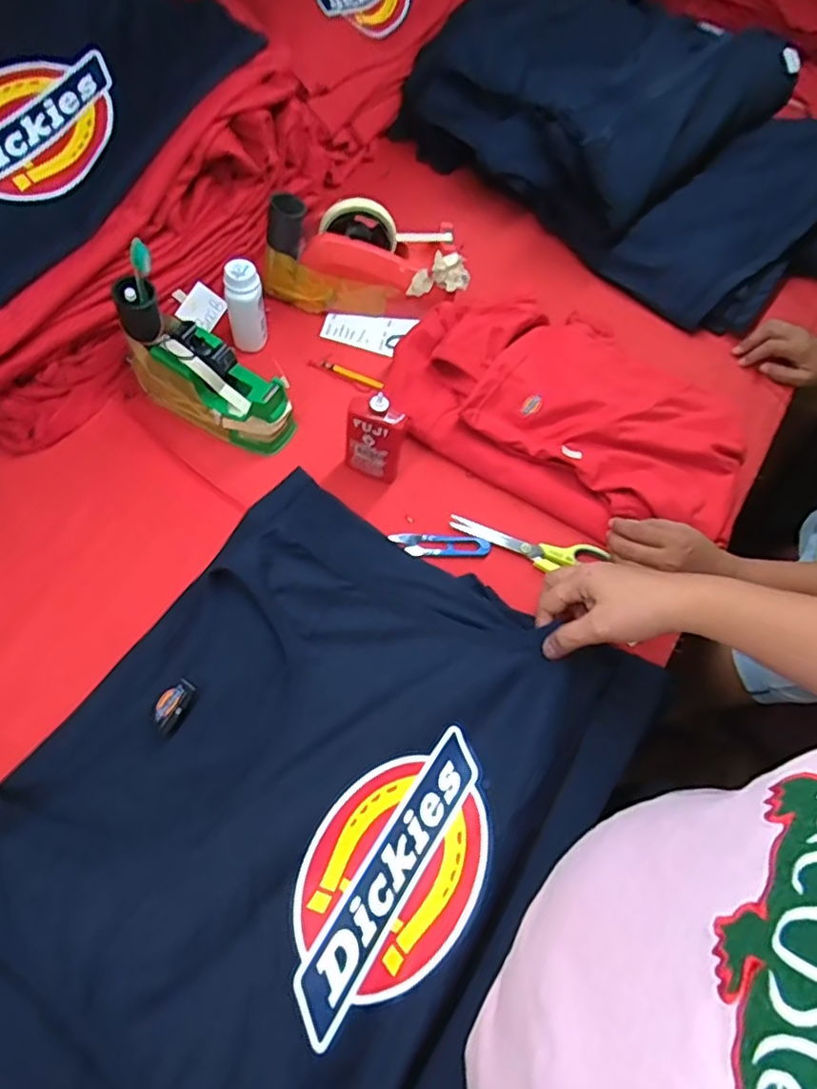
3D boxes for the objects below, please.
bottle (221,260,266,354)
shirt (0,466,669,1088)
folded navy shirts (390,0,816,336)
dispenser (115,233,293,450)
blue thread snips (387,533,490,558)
[{"bbox_3d":[-0.181,-0.261,0.689,0.039,0.101,0.032,-13,63,-12],"label":"bottle"},{"bbox_3d":[-0.078,0.210,0.499,0.403,0.060,0.496,32,63,13],"label":"shirt"},{"bbox_3d":[0.323,-0.572,0.875,0.635,0.183,0.356,35,64,14],"label":"folded navy shirts"},{"bbox_3d":[-0.206,-0.188,0.622,0.178,0.150,0.067,27,62,10],"label":"dispenser"},{"bbox_3d":[0.033,0.000,0.639,0.101,0.006,0.028,-1,61,-5],"label":"blue thread snips"}]

